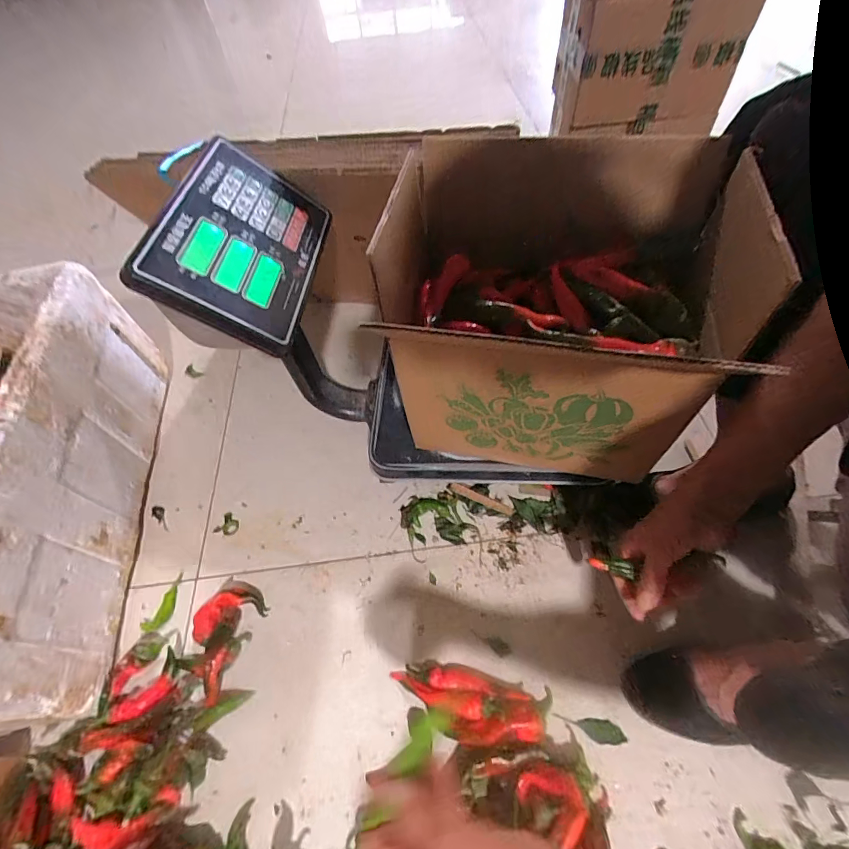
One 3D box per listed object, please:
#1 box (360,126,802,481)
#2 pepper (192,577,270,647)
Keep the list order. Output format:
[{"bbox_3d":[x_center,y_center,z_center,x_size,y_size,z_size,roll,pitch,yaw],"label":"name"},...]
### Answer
[{"bbox_3d":[0.146,-0.112,0.451,0.318,0.269,0.204,10,58,11],"label":"box"},{"bbox_3d":[-0.264,0.241,0.548,0.087,0.027,0.070,-33,60,-16],"label":"pepper"}]

